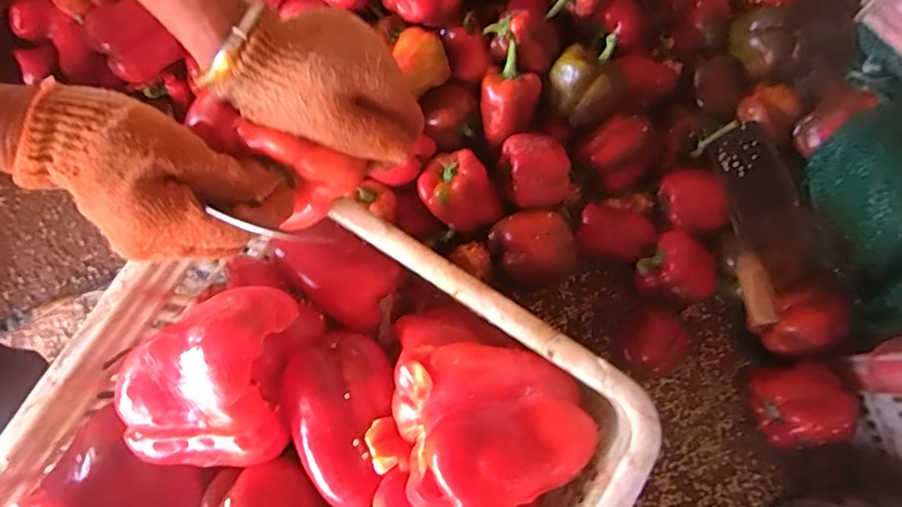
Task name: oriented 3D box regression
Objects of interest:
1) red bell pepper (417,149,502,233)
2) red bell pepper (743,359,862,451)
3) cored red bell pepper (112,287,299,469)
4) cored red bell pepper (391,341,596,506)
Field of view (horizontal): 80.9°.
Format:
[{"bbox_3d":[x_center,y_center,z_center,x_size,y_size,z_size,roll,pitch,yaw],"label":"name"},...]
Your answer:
[{"bbox_3d":[0.008,-0.081,0.679,0.090,0.064,0.104,-34,76,-10],"label":"red bell pepper"},{"bbox_3d":[0.423,0.181,0.634,0.090,0.080,0.098,-6,73,-3],"label":"red bell pepper"},{"bbox_3d":[-0.170,0.087,0.378,0.103,0.064,0.121,6,73,1],"label":"cored red bell pepper"},{"bbox_3d":[0.024,0.115,0.349,0.129,0.054,0.107,7,73,1],"label":"cored red bell pepper"}]

